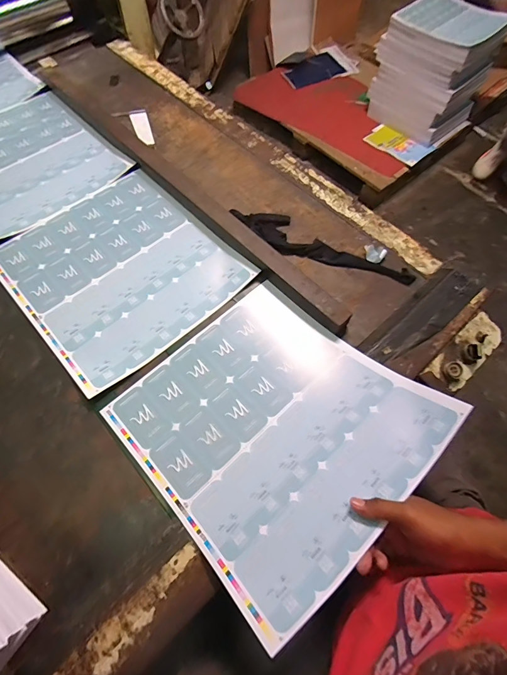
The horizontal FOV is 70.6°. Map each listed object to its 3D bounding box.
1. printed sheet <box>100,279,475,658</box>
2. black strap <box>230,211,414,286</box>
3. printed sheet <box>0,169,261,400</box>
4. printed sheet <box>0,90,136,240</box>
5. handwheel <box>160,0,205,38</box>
[{"bbox_3d":[0.021,0.108,0.511,0.361,0.098,0.375,-40,71,-18],"label":"printed sheet"},{"bbox_3d":[0.131,-0.178,0.683,0.349,0.031,0.082,21,66,10],"label":"black strap"},{"bbox_3d":[-0.248,-0.135,0.670,0.355,0.009,0.380,-39,70,-18],"label":"printed sheet"},{"bbox_3d":[-0.519,-0.391,0.794,0.351,0.009,0.375,-40,71,-18],"label":"printed sheet"},{"bbox_3d":[-0.195,-0.908,1.002,0.129,0.099,0.037,8,24,-42],"label":"handwheel"}]

